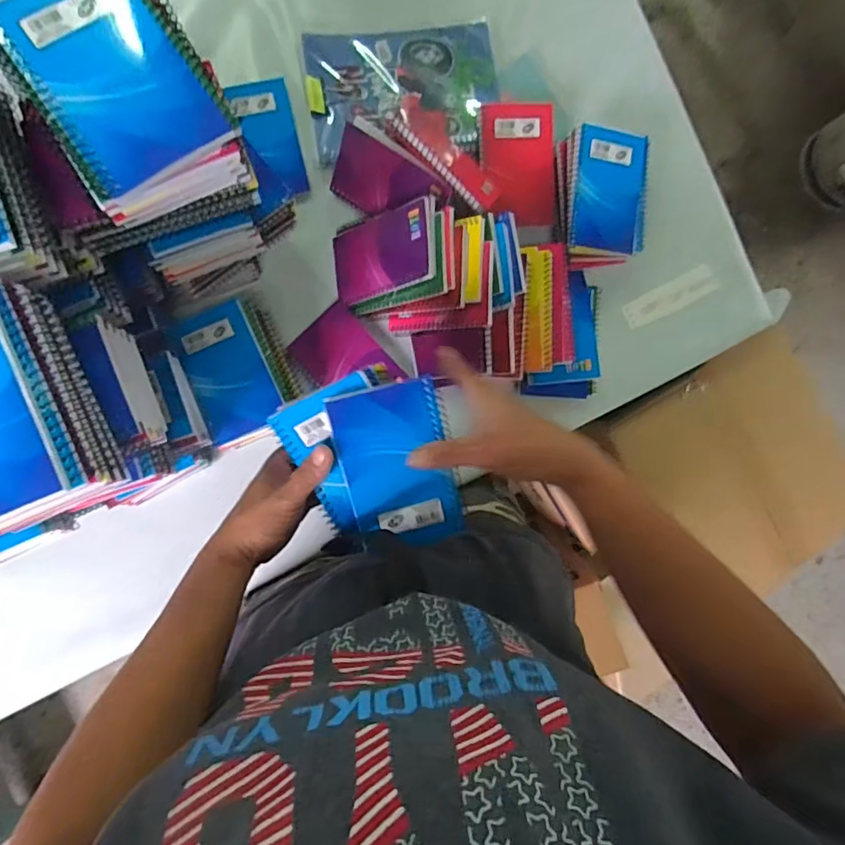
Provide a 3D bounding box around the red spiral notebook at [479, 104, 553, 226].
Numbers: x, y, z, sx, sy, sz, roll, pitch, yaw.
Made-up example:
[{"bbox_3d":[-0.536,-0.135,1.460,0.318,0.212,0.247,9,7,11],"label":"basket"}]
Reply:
[{"bbox_3d":[0.109,-0.290,0.590,0.083,0.008,0.126,-4,104,-4],"label":"red spiral notebook"}]

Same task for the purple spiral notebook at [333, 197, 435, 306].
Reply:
[{"bbox_3d":[-0.043,-0.176,0.550,0.008,0.130,0.083,0,84,-51],"label":"purple spiral notebook"}]

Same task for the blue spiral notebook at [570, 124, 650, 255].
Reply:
[{"bbox_3d":[0.211,-0.259,0.582,0.088,0.018,0.129,3,90,-7],"label":"blue spiral notebook"}]

